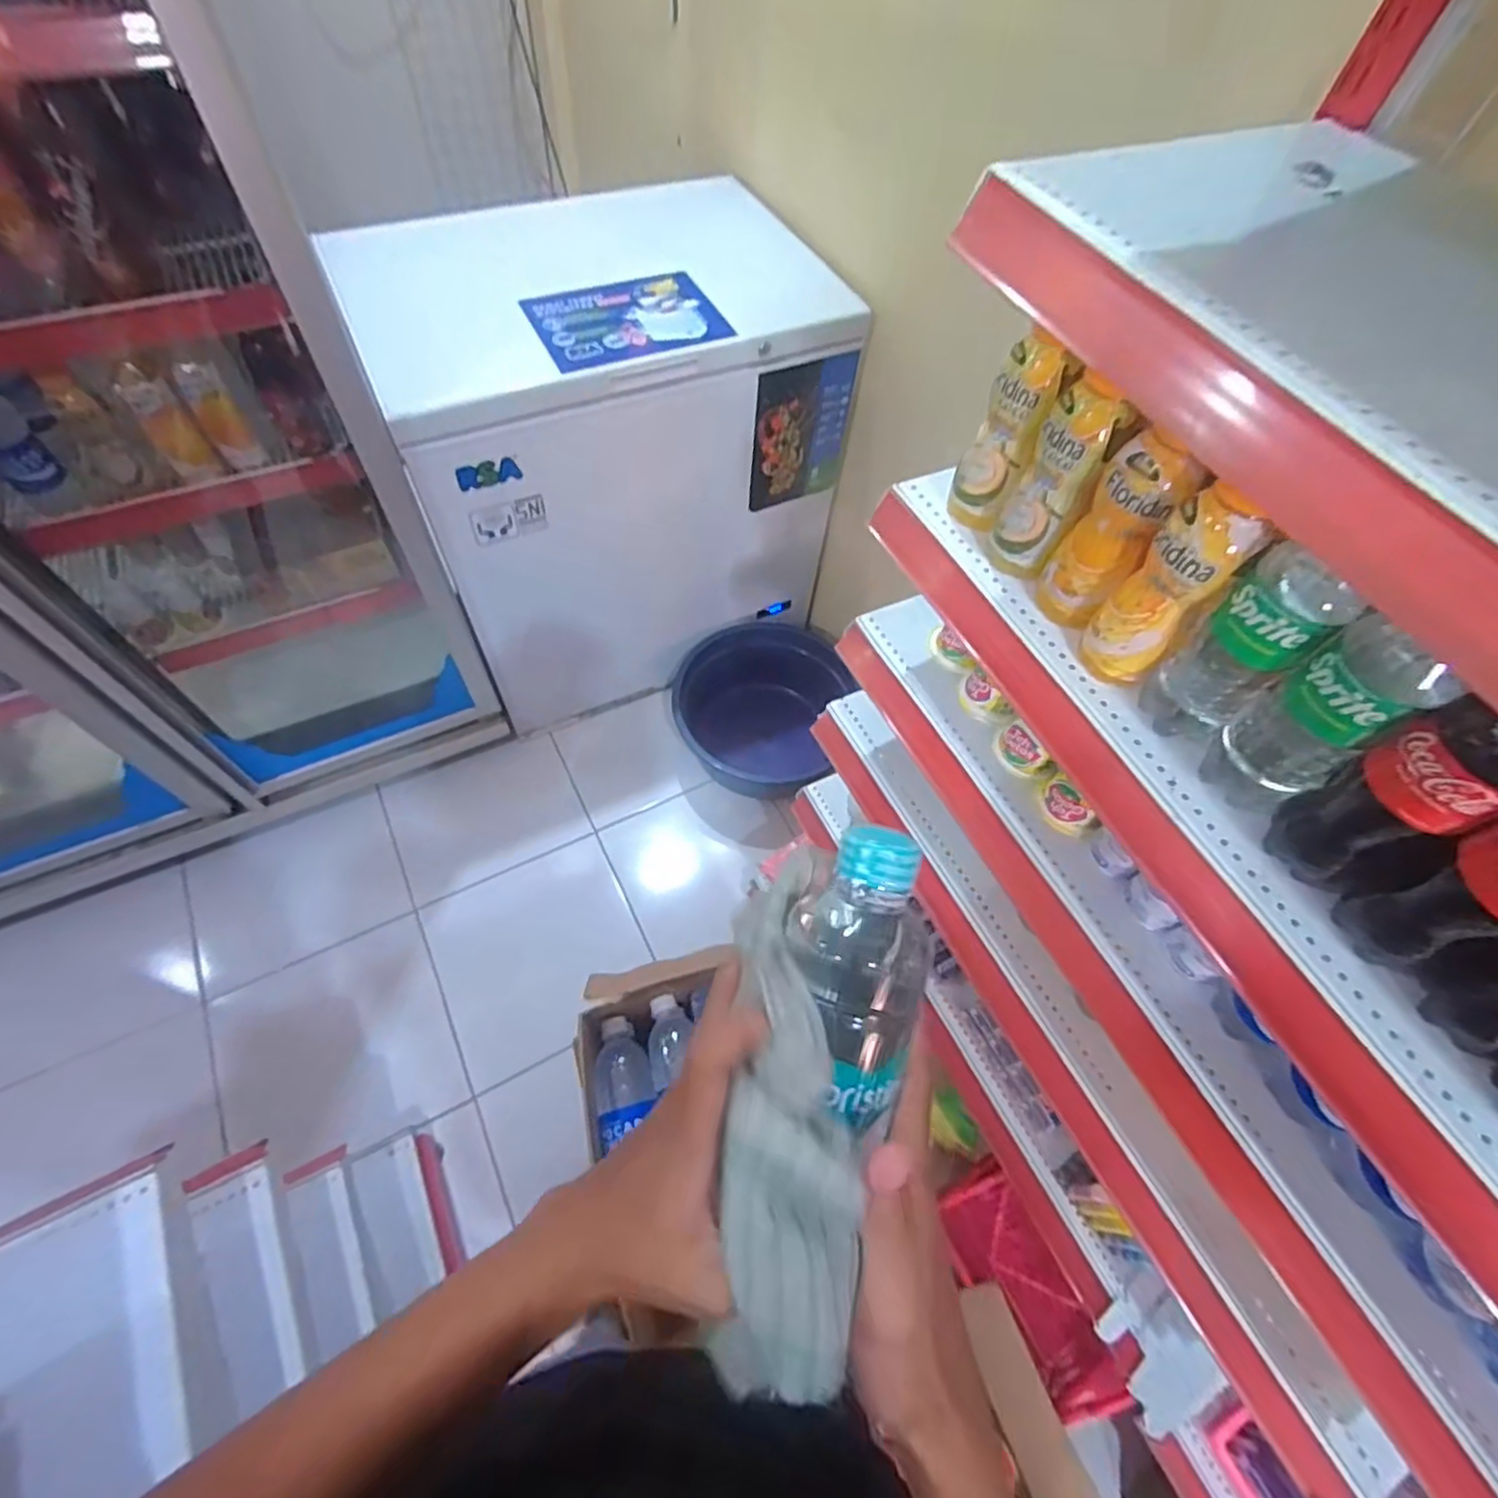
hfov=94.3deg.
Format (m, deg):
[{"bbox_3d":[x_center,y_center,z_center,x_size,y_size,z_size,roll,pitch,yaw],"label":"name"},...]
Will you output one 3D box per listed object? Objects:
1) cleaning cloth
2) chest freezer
[{"bbox_3d":[0.015,0.125,0.257,0.047,0.034,0.178,2,67,-3],"label":"cleaning cloth"},{"bbox_3d":[-0.281,-0.610,1.498,0.789,0.815,0.542,-20,63,-15],"label":"chest freezer"}]

